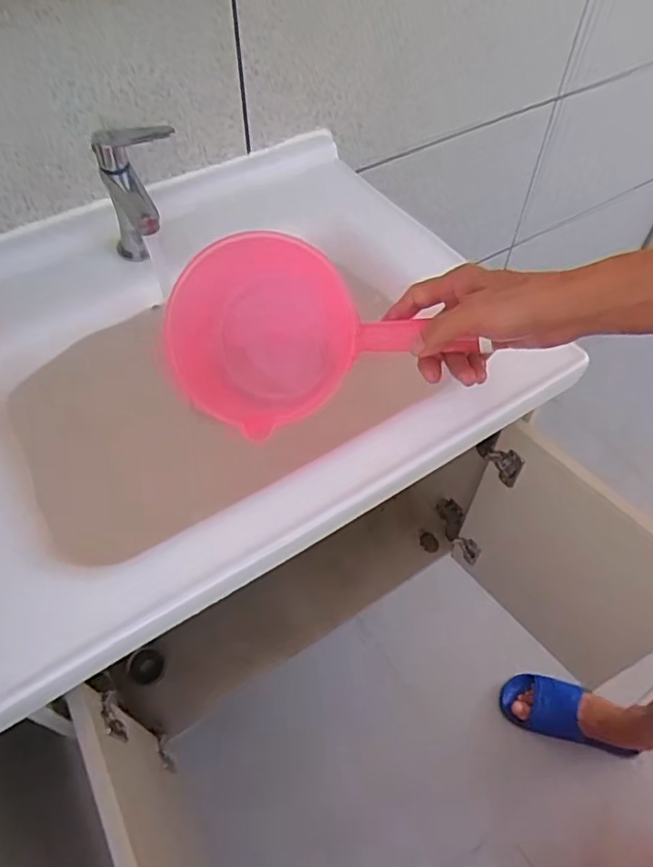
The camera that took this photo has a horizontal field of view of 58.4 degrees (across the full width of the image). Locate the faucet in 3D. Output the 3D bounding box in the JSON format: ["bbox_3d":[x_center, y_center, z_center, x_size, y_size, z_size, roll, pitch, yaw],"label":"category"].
[{"bbox_3d":[-0.187,-0.226,0.607,0.072,0.139,0.112,-14,55,-11],"label":"faucet"}]

